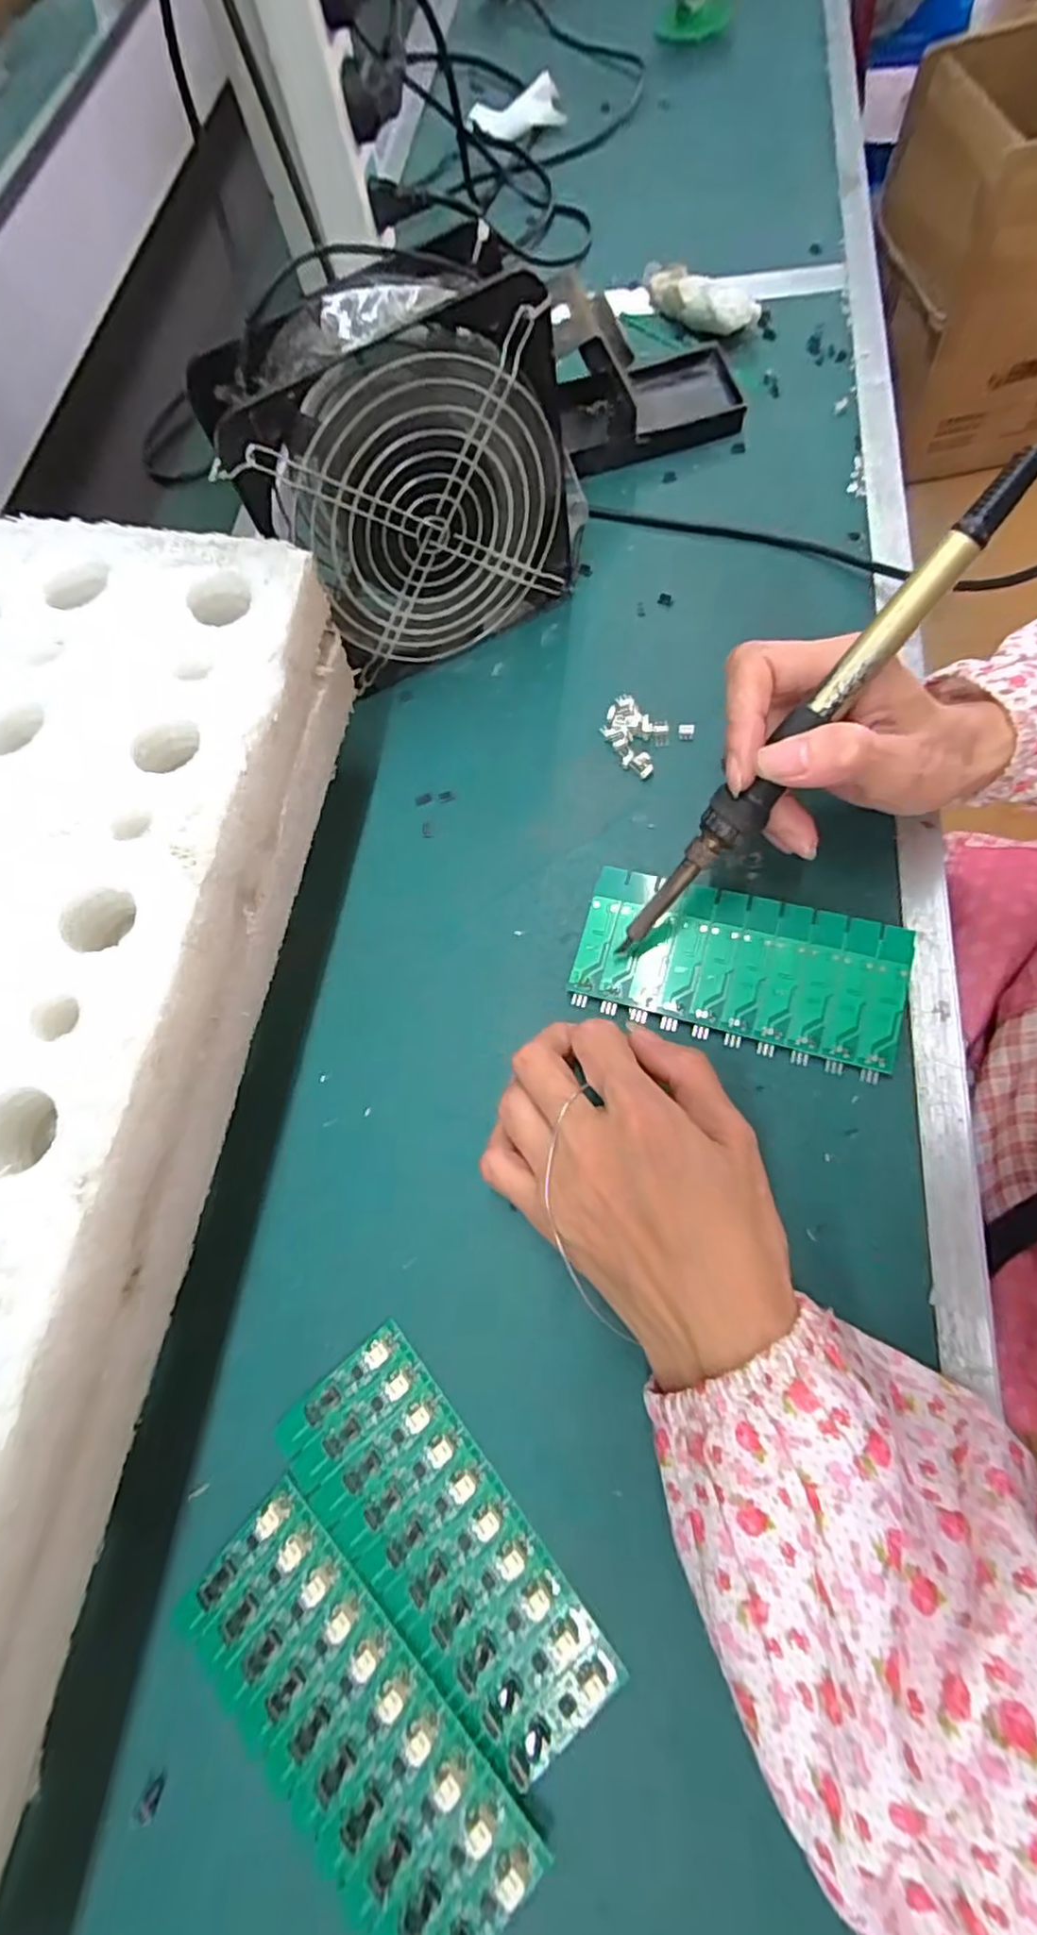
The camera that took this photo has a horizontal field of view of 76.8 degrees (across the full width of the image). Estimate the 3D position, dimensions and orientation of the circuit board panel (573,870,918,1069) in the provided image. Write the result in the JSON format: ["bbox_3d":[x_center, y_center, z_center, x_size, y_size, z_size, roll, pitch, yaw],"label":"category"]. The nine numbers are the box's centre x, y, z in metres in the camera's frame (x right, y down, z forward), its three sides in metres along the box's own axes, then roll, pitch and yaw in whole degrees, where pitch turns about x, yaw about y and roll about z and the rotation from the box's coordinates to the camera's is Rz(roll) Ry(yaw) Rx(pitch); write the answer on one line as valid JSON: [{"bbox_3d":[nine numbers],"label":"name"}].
[{"bbox_3d":[0.097,-0.002,0.292,0.137,0.004,0.062,14,80,14],"label":"circuit board panel"}]

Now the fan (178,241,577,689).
[{"bbox_3d":[-0.049,-0.237,0.322,0.165,0.144,0.064,-23,69,0],"label":"fan"}]

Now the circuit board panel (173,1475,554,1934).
[{"bbox_3d":[-0.060,0.260,0.226,0.137,0.007,0.061,38,79,22],"label":"circuit board panel"}]

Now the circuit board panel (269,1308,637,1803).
[{"bbox_3d":[-0.031,0.210,0.241,0.059,0.005,0.137,-42,69,-8],"label":"circuit board panel"}]

